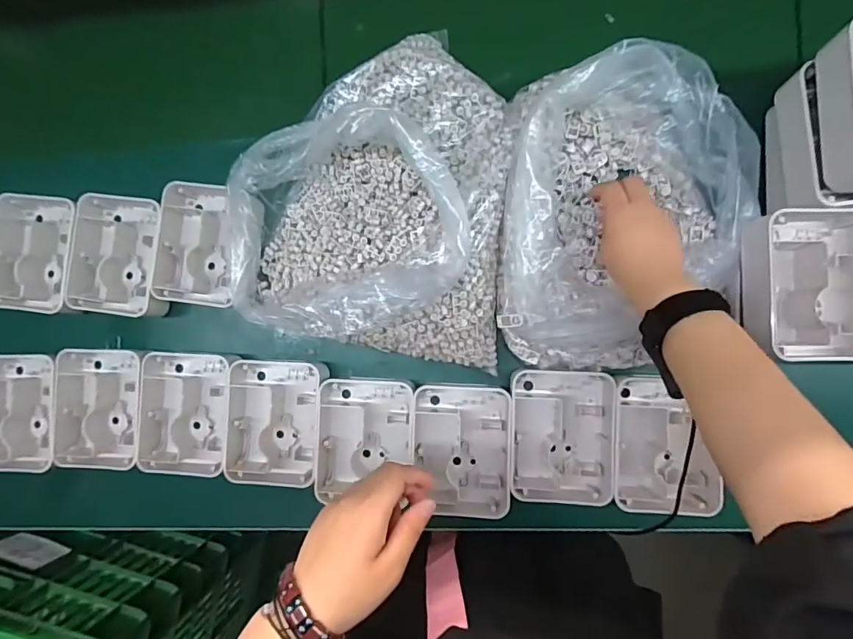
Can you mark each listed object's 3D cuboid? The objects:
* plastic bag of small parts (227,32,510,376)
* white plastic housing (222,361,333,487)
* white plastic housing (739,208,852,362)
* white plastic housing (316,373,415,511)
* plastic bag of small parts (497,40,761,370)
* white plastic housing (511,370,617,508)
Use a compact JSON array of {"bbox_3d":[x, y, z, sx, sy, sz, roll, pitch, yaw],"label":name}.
[{"bbox_3d":[-0.044,-0.131,0.472,0.273,0.127,0.321,10,90,7],"label":"plastic bag of small parts"},{"bbox_3d":[-0.158,0.110,0.509,0.100,0.039,0.129,2,89,7],"label":"white plastic housing"},{"bbox_3d":[0.332,-0.029,0.418,0.105,0.050,0.132,-2,88,7],"label":"white plastic housing"},{"bbox_3d":[-0.066,0.126,0.498,0.100,0.040,0.124,1,88,7],"label":"white plastic housing"},{"bbox_3d":[0.183,-0.091,0.439,0.212,0.084,0.274,4,89,7],"label":"plastic bag of small parts"},{"bbox_3d":[0.136,0.117,0.479,0.099,0.039,0.127,2,89,7],"label":"white plastic housing"}]

